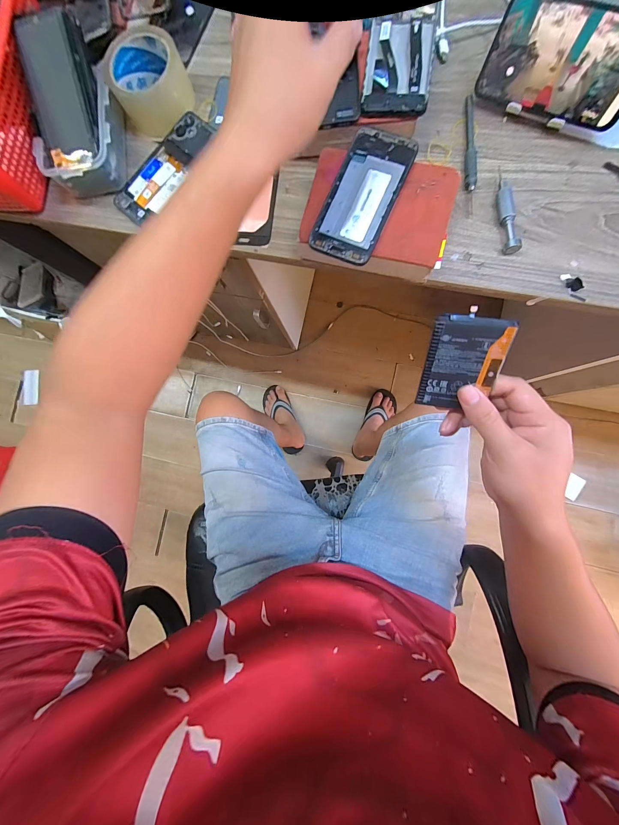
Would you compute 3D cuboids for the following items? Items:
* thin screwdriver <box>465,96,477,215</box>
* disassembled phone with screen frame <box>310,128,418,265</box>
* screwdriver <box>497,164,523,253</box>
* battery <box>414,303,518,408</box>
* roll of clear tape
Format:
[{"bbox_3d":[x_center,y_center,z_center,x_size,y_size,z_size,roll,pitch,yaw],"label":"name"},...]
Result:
[{"bbox_3d":[0.198,-0.319,0.347,0.013,0.009,0.146,3,87,6],"label":"thin screwdriver"},{"bbox_3d":[0.059,-0.243,0.318,0.073,0.004,0.148,24,90,7],"label":"disassembled phone with screen frame"},{"bbox_3d":[0.233,-0.242,0.337,0.017,0.013,0.105,-8,86,6],"label":"screwdriver"},{"bbox_3d":[0.137,-0.043,0.255,0.061,0.004,0.087,9,125,11],"label":"battery"},{"bbox_3d":[-0.210,-0.439,0.385,0.099,0.060,0.093,0,87,6],"label":"roll of clear tape"}]

